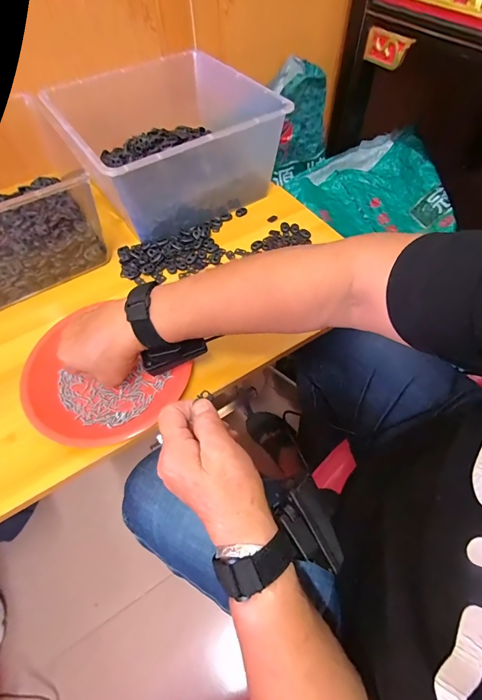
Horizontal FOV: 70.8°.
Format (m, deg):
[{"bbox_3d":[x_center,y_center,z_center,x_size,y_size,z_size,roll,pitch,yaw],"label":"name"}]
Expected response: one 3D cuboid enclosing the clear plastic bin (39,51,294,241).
[{"bbox_3d":[-0.121,-0.348,0.577,0.290,0.141,0.296,-31,62,-16],"label":"clear plastic bin"}]

